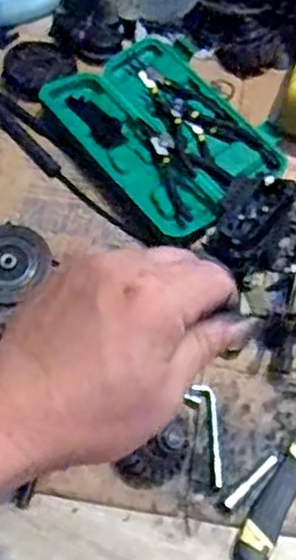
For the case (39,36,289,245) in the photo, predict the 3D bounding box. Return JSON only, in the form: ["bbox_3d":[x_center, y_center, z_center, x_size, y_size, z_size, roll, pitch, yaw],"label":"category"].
[{"bbox_3d":[0.023,-0.208,0.970,0.223,0.029,0.301,-35,68,-17],"label":"case"}]

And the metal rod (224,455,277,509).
[{"bbox_3d":[0.111,0.218,0.776,0.075,0.009,0.010,-38,69,-18],"label":"metal rod"}]

